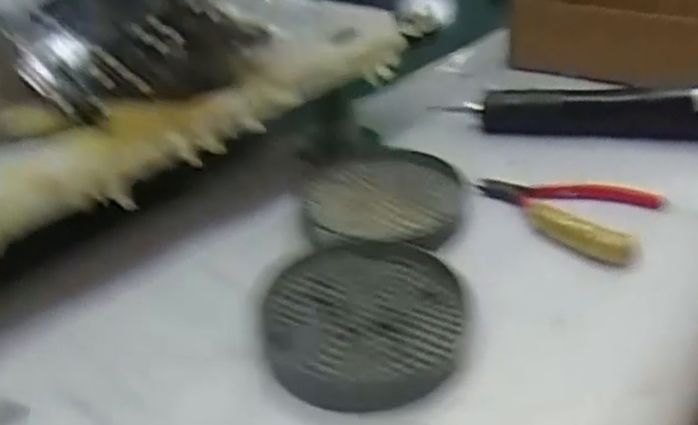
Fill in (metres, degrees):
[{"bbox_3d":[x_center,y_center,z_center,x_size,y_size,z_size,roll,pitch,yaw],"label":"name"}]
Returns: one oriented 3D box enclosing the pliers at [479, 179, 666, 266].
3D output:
[{"bbox_3d":[0.140,-0.008,0.445,0.108,0.013,0.086,20,41,27],"label":"pliers"}]

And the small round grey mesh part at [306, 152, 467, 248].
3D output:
[{"bbox_3d":[0.023,-0.012,0.453,0.102,0.015,0.110,-1,36,1],"label":"small round grey mesh part"}]

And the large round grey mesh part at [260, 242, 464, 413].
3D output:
[{"bbox_3d":[0.007,0.055,0.364,0.103,0.011,0.112,1,36,3],"label":"large round grey mesh part"}]

